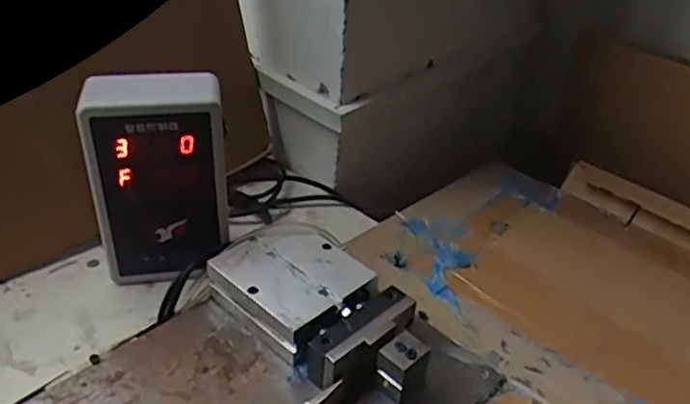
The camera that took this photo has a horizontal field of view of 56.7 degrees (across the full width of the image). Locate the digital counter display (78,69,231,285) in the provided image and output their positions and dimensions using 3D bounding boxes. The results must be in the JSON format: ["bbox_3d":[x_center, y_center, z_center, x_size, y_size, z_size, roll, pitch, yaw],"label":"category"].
[{"bbox_3d":[-0.155,-0.010,0.541,0.108,0.184,0.040,-9,36,-17],"label":"digital counter display"}]

